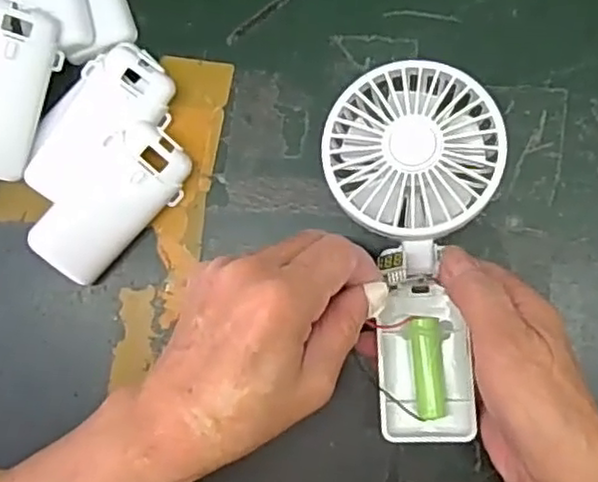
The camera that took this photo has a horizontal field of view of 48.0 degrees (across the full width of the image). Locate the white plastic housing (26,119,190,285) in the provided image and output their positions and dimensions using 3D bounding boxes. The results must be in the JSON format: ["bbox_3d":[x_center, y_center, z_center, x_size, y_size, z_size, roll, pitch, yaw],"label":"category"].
[{"bbox_3d":[-0.103,-0.022,0.374,0.043,0.027,0.094,43,93,8],"label":"white plastic housing"}]

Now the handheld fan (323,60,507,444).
[{"bbox_3d":[0.057,0.006,0.332,0.081,0.031,0.183,-2,91,8],"label":"handheld fan"}]

